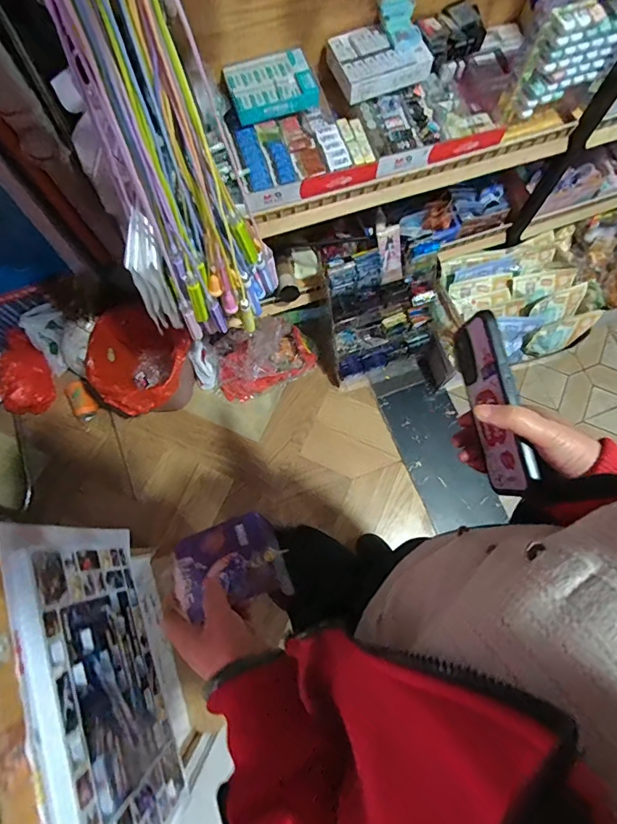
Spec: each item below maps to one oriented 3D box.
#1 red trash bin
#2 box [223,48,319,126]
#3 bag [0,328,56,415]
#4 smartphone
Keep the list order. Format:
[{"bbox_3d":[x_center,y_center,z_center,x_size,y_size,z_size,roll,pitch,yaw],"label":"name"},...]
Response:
[{"bbox_3d":[-0.459,-0.125,1.271,0.287,0.257,0.258,38,78,9],"label":"red trash bin"},{"bbox_3d":[-0.073,-0.643,0.893,0.171,0.041,0.118,-17,76,-5],"label":"box"},{"bbox_3d":[-0.856,-0.116,1.340,0.172,0.108,0.234,10,75,2],"label":"bag"},{"bbox_3d":[0.167,-0.006,0.409,0.015,0.073,0.159,-12,85,-3],"label":"smartphone"}]

